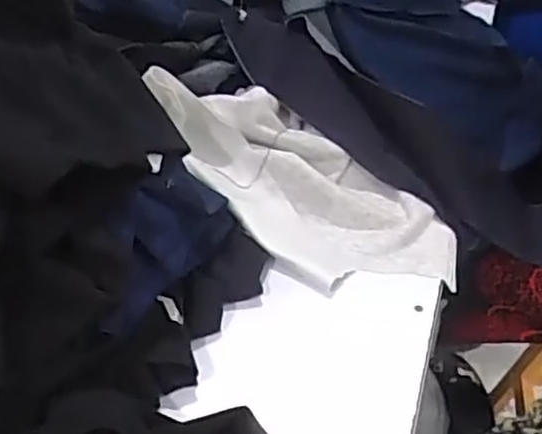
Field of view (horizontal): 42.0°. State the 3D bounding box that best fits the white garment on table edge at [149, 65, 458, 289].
[{"bbox_3d":[0.033,-0.038,0.725,0.350,0.072,0.176,32,44,-2],"label":"white garment on table edge"}]

